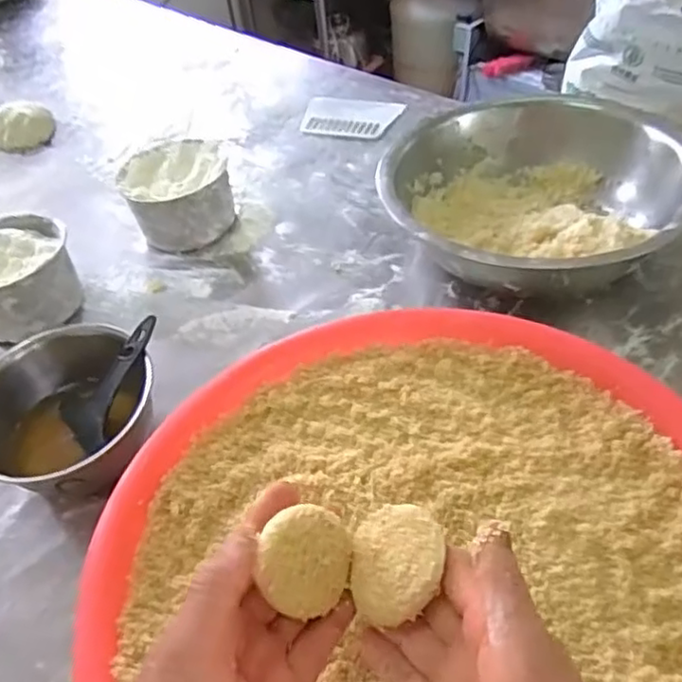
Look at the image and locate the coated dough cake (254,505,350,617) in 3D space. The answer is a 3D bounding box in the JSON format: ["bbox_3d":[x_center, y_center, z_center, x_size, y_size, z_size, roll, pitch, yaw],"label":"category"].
[{"bbox_3d":[-0.022,0.119,0.367,0.023,0.054,0.054,-18,36,50],"label":"coated dough cake"}]

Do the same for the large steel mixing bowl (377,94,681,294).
[{"bbox_3d":[0.222,-0.159,0.789,0.338,0.110,0.299,19,52,22],"label":"large steel mixing bowl"}]

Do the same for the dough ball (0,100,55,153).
[{"bbox_3d":[-0.555,-0.377,1.137,0.110,0.064,0.101,-3,47,3],"label":"dough ball"}]

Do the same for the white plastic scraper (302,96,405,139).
[{"bbox_3d":[0.016,-0.372,1.098,0.157,0.009,0.104,8,49,13],"label":"white plastic scraper"}]

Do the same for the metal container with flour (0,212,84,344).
[{"bbox_3d":[-0.399,-0.074,0.818,0.143,0.097,0.136,-23,47,-15],"label":"metal container with flour"}]

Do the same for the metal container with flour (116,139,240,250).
[{"bbox_3d":[-0.219,-0.197,0.905,0.140,0.092,0.153,-12,45,-5],"label":"metal container with flour"}]

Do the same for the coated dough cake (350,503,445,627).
[{"bbox_3d":[0.031,0.121,0.364,0.056,0.017,0.058,-23,51,35],"label":"coated dough cake"}]

